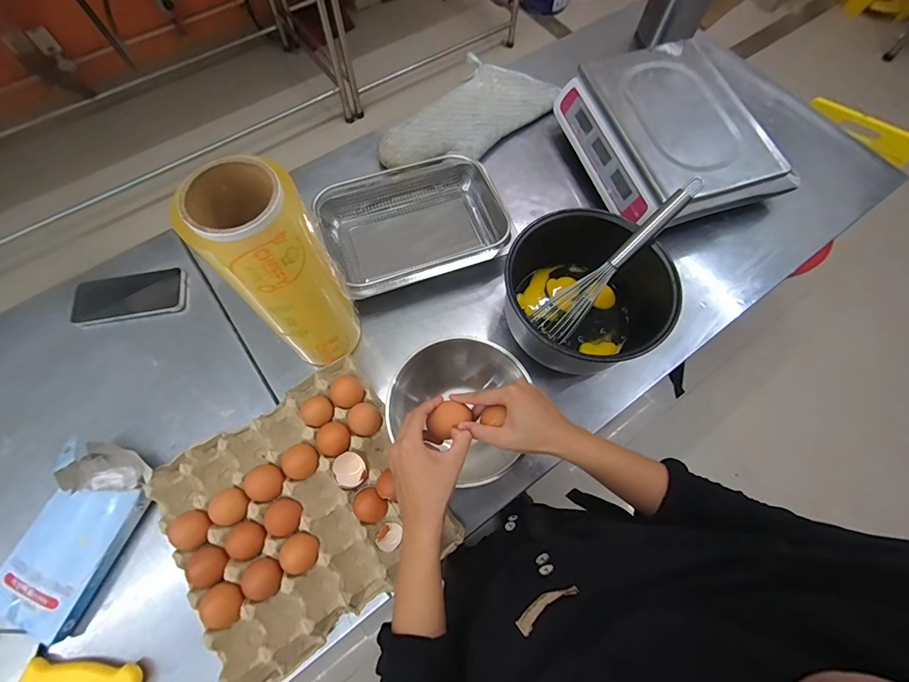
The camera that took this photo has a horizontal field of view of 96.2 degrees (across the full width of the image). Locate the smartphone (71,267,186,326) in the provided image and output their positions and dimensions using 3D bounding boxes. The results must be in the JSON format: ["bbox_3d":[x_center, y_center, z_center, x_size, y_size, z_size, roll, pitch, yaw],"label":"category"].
[{"bbox_3d":[-0.528,-0.072,0.663,0.173,0.010,0.081,-12,70,-6],"label":"smartphone"}]

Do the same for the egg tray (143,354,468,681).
[{"bbox_3d":[-0.197,0.214,0.535,0.294,0.065,0.296,-32,74,-13],"label":"egg tray"}]

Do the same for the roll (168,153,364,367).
[{"bbox_3d":[-0.195,-0.071,0.490,0.108,0.284,0.107,-32,73,-13],"label":"roll"}]

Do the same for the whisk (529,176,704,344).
[{"bbox_3d":[0.246,-0.115,0.614,0.298,0.075,0.067,-46,73,25],"label":"whisk"}]

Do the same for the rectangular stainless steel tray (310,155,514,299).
[{"bbox_3d":[-0.070,-0.199,0.702,0.303,0.059,0.220,-20,72,-9],"label":"rectangular stainless steel tray"}]

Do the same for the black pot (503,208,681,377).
[{"bbox_3d":[0.187,-0.061,0.611,0.233,0.132,0.226,1,70,-2],"label":"black pot"}]

